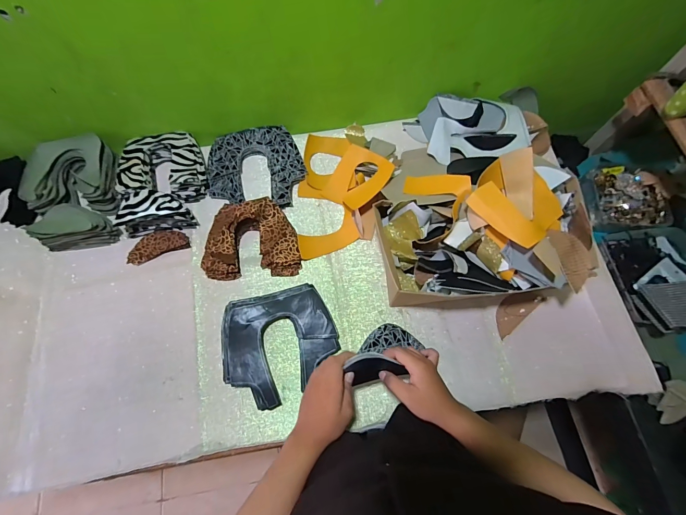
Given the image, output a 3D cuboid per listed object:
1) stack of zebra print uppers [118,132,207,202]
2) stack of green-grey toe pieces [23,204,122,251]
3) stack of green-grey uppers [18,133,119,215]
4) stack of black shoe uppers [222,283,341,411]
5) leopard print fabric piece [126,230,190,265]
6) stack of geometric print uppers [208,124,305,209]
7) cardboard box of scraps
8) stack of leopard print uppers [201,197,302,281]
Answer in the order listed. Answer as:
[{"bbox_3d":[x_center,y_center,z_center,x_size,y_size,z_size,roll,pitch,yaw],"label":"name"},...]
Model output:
[{"bbox_3d":[-0.358,-0.181,0.658,0.165,0.047,0.141,-5,71,-2],"label":"stack of zebra print uppers"},{"bbox_3d":[-0.492,-0.058,0.602,0.130,0.070,0.062,-8,71,-3],"label":"stack of green-grey toe pieces"},{"bbox_3d":[-0.531,-0.162,0.652,0.167,0.057,0.152,-8,71,-3],"label":"stack of green-grey uppers"},{"bbox_3d":[-0.106,0.148,0.558,0.187,0.031,0.178,-14,72,-5],"label":"stack of black shoe uppers"},{"bbox_3d":[-0.352,-0.025,0.621,0.112,0.010,0.050,-21,73,-7],"label":"leopard print fabric piece"},{"bbox_3d":[-0.176,-0.189,0.674,0.193,0.027,0.175,3,71,0],"label":"stack of geometric print uppers"},{"bbox_3d":[0.233,-0.028,0.557,0.341,0.158,0.197,-6,70,-4],"label":"cardboard box of scraps"},{"bbox_3d":[-0.172,-0.035,0.615,0.176,0.042,0.143,-4,71,-2],"label":"stack of leopard print uppers"}]

